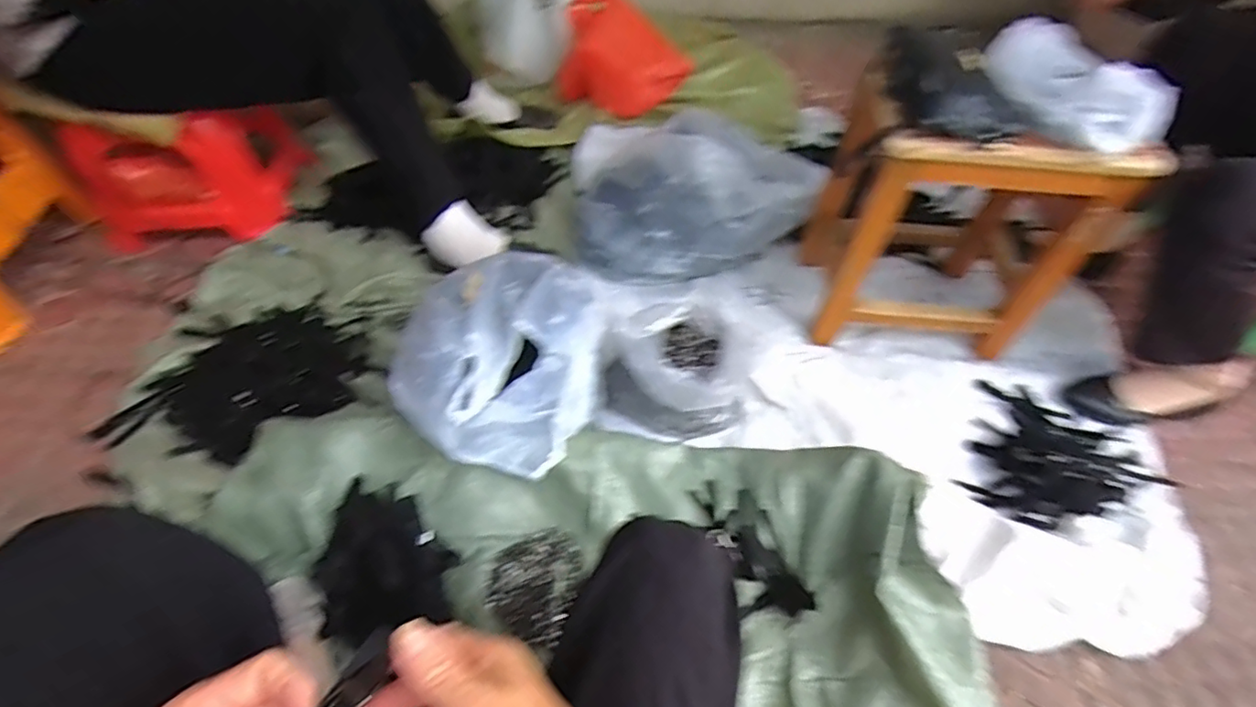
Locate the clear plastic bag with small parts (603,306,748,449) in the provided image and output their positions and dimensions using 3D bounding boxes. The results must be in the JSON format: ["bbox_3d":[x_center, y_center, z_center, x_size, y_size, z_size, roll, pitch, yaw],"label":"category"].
[{"bbox_3d":[0.082,0.031,0.865,0.199,0.175,0.191,-33,57,-24],"label":"clear plastic bag with small parts"}]

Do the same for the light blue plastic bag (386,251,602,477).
[{"bbox_3d":[-0.179,-0.003,0.828,0.276,0.125,0.315,6,50,6],"label":"light blue plastic bag"}]

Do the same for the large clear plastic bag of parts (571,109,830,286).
[{"bbox_3d":[0.120,-0.300,1.059,0.442,0.202,0.258,-17,52,-13],"label":"large clear plastic bag of parts"}]

